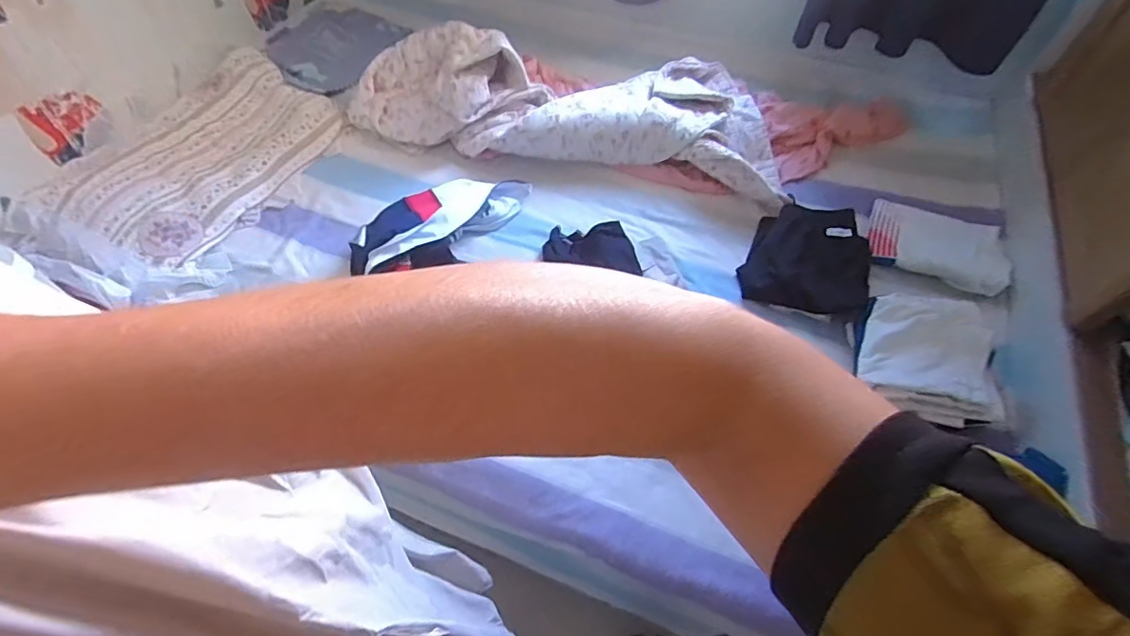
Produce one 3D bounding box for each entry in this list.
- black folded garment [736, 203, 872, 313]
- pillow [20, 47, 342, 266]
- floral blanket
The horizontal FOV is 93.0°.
[{"bbox_3d":[0.544,-0.129,1.193,0.257,0.103,0.251,26,60,16],"label":"black folded garment"},{"bbox_3d":[-0.921,-0.416,1.345,0.402,0.114,0.681,23,59,14],"label":"pillow"},{"bbox_3d":[0.000,-0.591,1.424,1.168,0.173,0.416,14,57,9],"label":"floral blanket"}]

